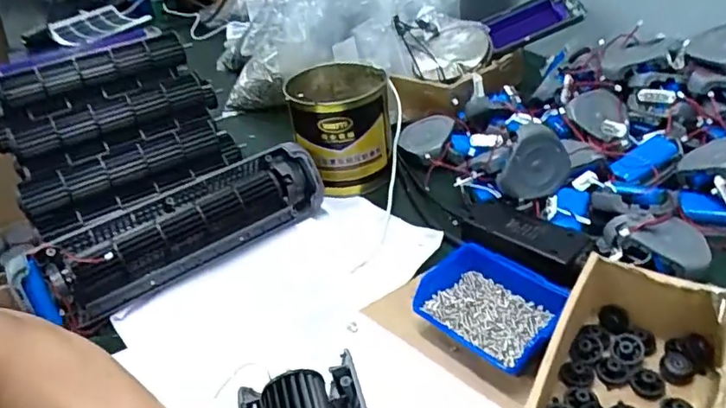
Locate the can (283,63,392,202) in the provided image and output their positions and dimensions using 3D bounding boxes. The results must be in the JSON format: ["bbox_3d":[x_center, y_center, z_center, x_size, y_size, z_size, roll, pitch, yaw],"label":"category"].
[{"bbox_3d":[-0.024,-0.092,0.680,0.112,0.113,0.127,-4,35,4],"label":"can"}]

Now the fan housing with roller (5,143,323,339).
[{"bbox_3d":[-0.186,0.025,0.568,0.301,0.065,0.077,-26,40,-26],"label":"fan housing with roller"}]

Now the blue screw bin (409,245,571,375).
[{"bbox_3d":[0.108,0.087,0.464,0.089,0.040,0.110,-33,43,-32],"label":"blue screw bin"}]

